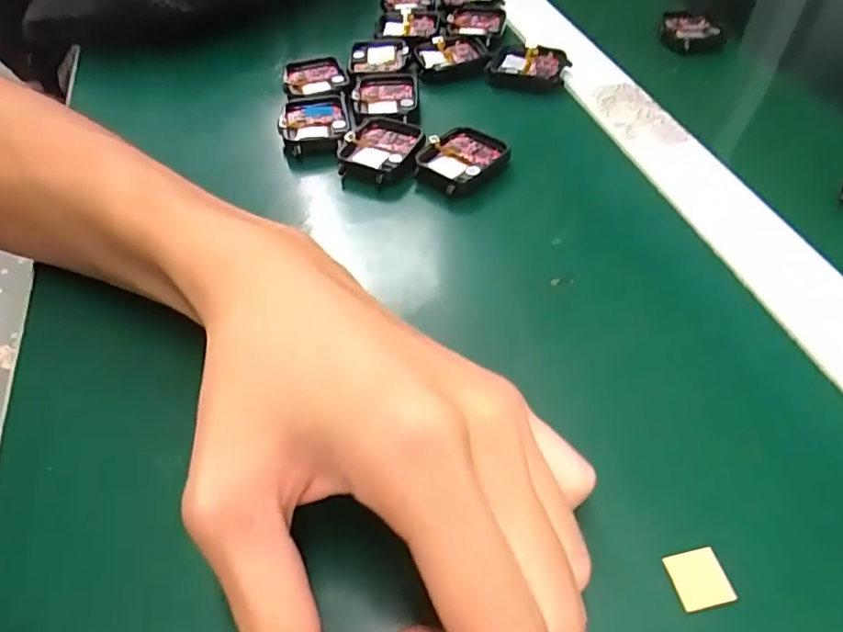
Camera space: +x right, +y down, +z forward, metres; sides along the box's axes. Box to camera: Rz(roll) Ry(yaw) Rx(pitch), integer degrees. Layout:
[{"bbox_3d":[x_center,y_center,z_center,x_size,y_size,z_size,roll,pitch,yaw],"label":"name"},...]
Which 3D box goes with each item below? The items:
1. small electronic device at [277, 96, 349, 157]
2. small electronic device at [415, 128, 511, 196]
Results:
[{"bbox_3d":[-0.060,-0.106,0.327,0.037,0.012,0.047,-6,49,-3],"label":"small electronic device"},{"bbox_3d":[0.020,-0.079,0.298,0.036,0.012,0.042,33,58,27],"label":"small electronic device"}]

